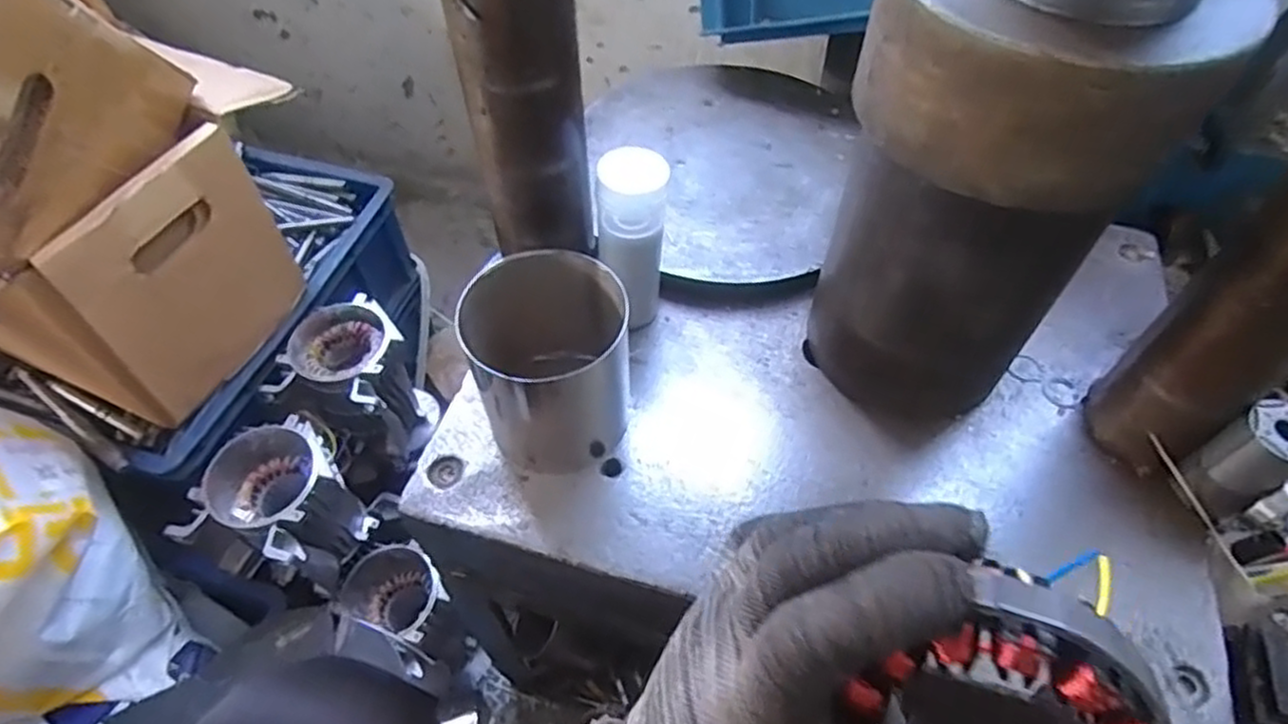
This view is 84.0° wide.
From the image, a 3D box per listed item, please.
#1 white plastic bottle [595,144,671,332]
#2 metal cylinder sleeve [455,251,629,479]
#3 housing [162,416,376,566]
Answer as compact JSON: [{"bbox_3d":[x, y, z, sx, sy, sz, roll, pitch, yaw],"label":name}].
[{"bbox_3d":[-0.007,-0.075,0.458,0.040,0.117,0.040,7,54,5],"label":"white plastic bottle"},{"bbox_3d":[-0.055,0.000,0.425,0.091,0.103,0.088,-5,54,-4],"label":"metal cylinder sleeve"},{"bbox_3d":[-0.334,0.139,0.676,0.110,0.128,0.123,11,55,8],"label":"housing"}]

